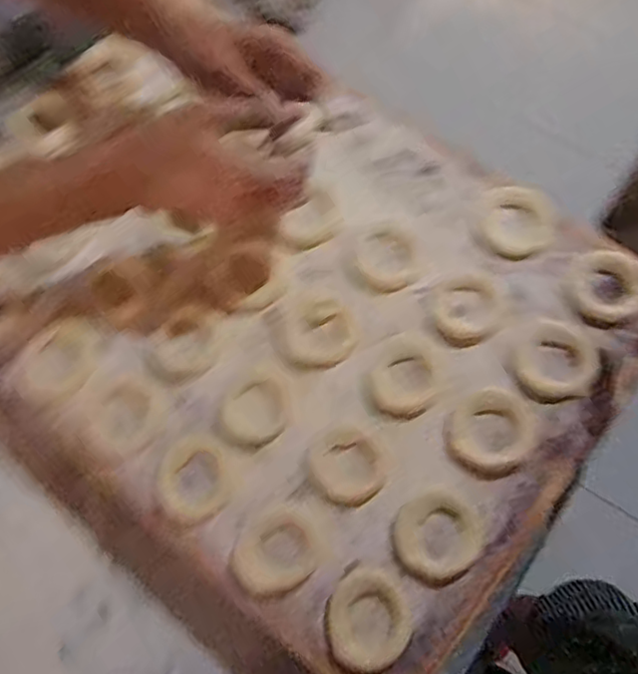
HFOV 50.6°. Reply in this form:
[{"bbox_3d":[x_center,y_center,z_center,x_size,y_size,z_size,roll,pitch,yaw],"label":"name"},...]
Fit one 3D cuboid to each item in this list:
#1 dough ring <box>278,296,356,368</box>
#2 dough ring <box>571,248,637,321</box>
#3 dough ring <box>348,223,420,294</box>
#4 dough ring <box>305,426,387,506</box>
[{"bbox_3d":[-0.001,-0.002,0.569,0.063,0.005,0.059,0,69,0],"label":"dough ring"},{"bbox_3d":[0.246,-0.044,0.575,0.060,0.016,0.064,0,69,0],"label":"dough ring"},{"bbox_3d":[0.056,-0.068,0.594,0.061,0.006,0.064,0,69,0],"label":"dough ring"},{"bbox_3d":[0.021,0.101,0.530,0.052,0.006,0.061,-31,72,-11],"label":"dough ring"}]

